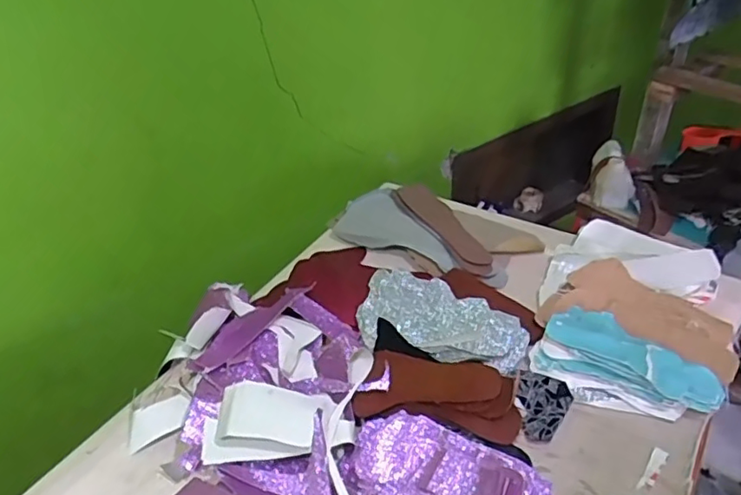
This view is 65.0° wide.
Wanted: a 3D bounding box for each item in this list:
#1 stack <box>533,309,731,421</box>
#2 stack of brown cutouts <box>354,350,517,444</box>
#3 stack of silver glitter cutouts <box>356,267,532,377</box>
[{"bbox_3d":[0.310,0.134,0.704,0.205,0.039,0.117,16,40,26],"label":"stack"},{"bbox_3d":[0.080,0.163,0.671,0.178,0.025,0.085,9,39,8],"label":"stack of brown cutouts"},{"bbox_3d":[0.095,0.088,0.757,0.216,0.030,0.126,10,38,20],"label":"stack of silver glitter cutouts"}]

